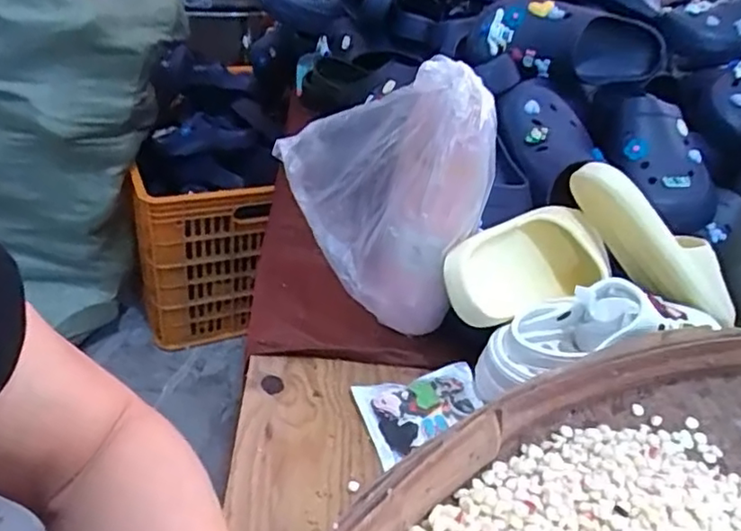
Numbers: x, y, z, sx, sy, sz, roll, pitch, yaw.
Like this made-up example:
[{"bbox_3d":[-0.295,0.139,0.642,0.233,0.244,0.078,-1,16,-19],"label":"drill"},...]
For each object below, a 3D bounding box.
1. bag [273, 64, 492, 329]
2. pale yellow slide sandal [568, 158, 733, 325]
[{"bbox_3d":[0.007,-0.051,0.561,0.179,0.256,0.055,12,34,7],"label":"bag"},{"bbox_3d":[0.290,-0.019,0.637,0.222,0.080,0.068,43,34,-11],"label":"pale yellow slide sandal"}]

